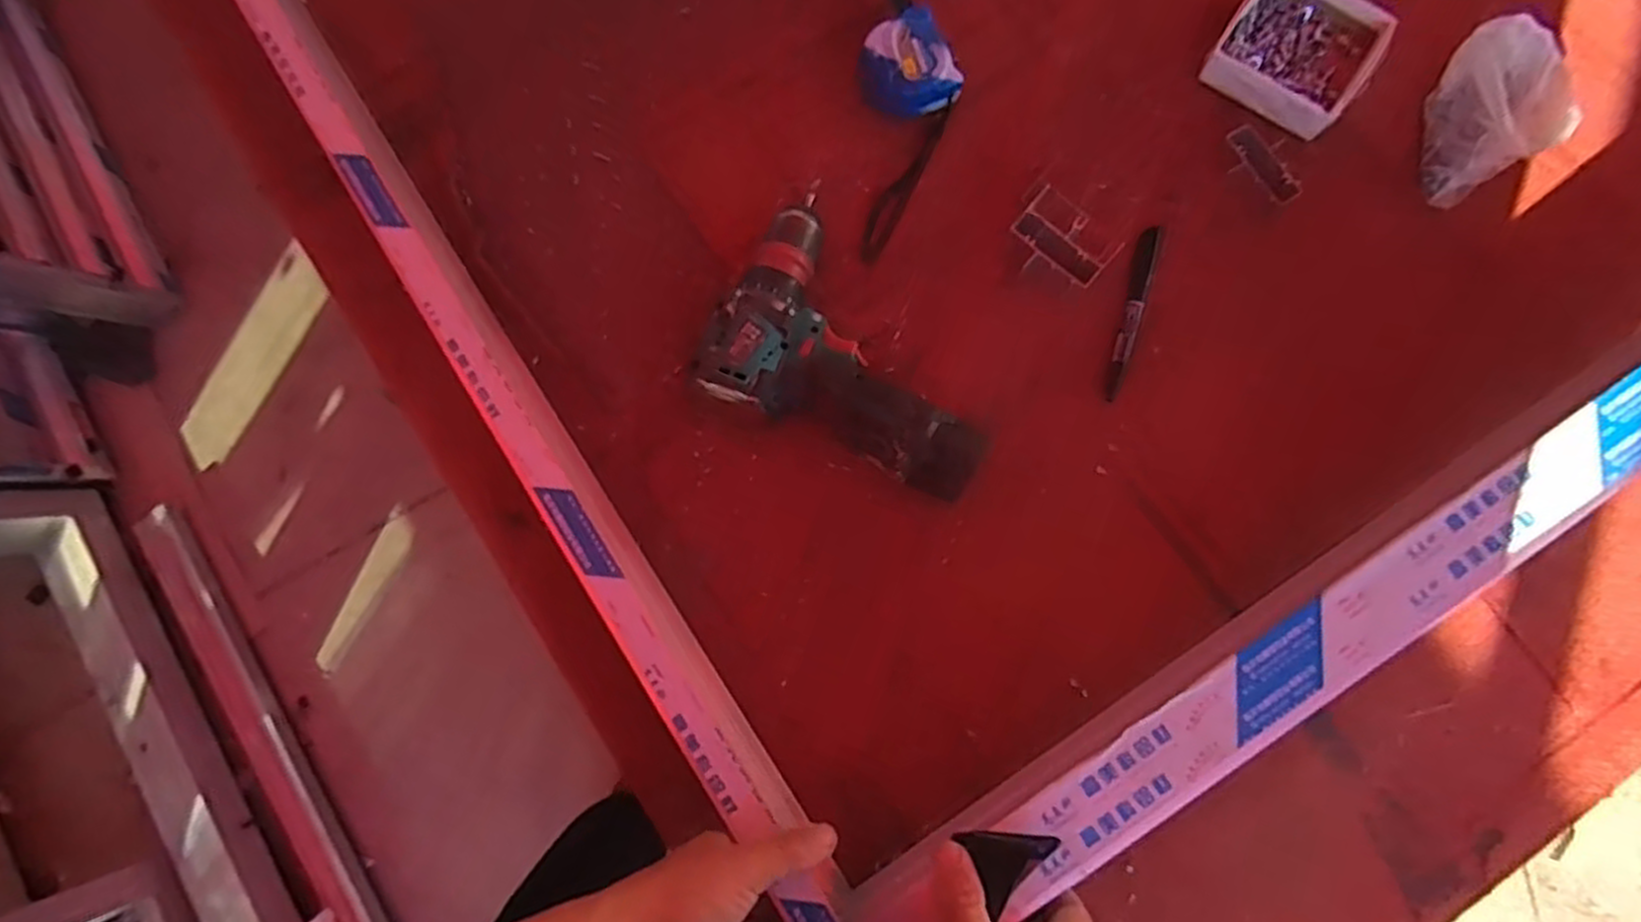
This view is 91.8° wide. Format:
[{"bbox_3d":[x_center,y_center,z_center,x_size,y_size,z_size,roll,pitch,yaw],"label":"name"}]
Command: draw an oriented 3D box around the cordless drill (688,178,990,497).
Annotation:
[{"bbox_3d":[0.034,-0.086,0.541,0.203,0.058,0.173,24,79,7],"label":"cordless drill"}]

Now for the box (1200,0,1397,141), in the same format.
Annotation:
[{"bbox_3d":[0.359,-0.309,0.598,0.103,0.027,0.111,36,81,9],"label":"box"}]

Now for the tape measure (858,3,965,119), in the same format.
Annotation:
[{"bbox_3d":[0.063,-0.296,0.597,0.071,0.040,0.075,-21,79,-2],"label":"tape measure"}]

